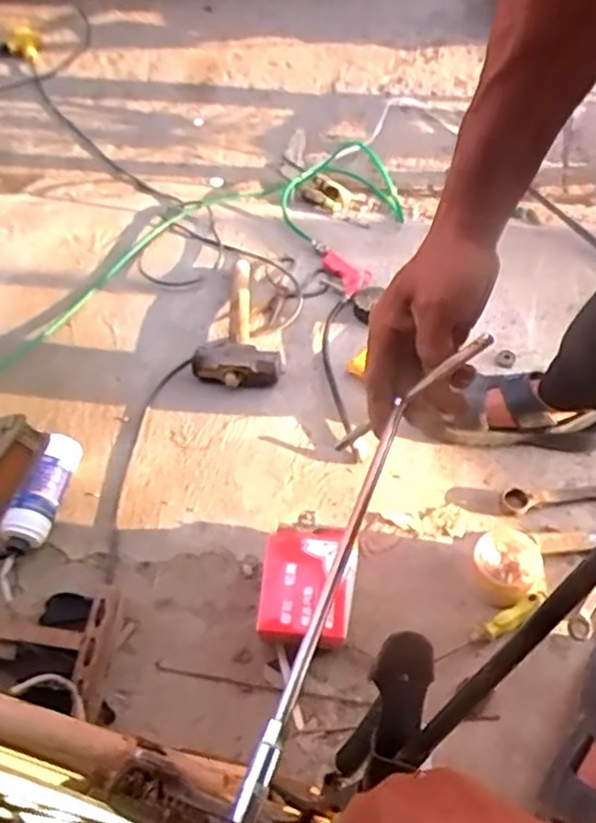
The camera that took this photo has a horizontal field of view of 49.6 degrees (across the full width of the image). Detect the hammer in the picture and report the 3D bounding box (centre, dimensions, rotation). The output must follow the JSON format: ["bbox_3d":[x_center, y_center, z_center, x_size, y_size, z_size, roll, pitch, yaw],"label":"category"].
[{"bbox_3d":[-0.110,-0.168,1.157,0.143,0.050,0.320,-5,46,-1],"label":"hammer"}]

